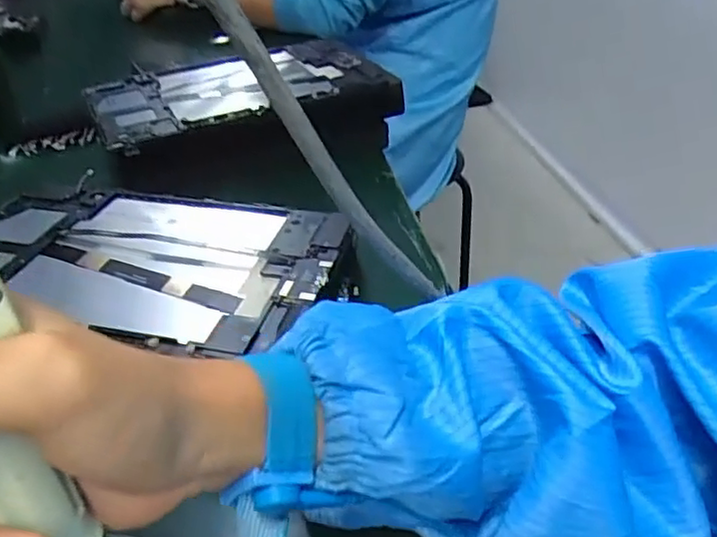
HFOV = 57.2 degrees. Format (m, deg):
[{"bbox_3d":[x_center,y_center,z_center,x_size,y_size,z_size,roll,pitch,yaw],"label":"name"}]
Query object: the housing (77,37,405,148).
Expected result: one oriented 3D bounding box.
[{"bbox_3d":[-0.109,-0.164,0.583,0.243,0.013,0.139,-18,38,-22],"label":"housing"}]

